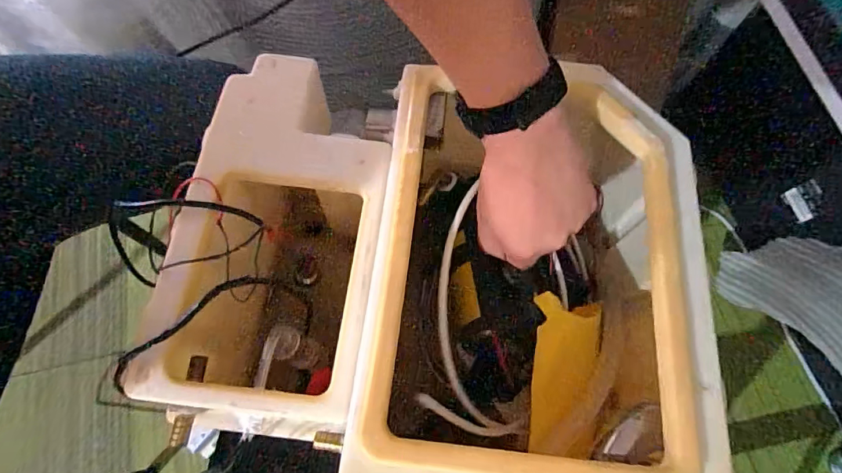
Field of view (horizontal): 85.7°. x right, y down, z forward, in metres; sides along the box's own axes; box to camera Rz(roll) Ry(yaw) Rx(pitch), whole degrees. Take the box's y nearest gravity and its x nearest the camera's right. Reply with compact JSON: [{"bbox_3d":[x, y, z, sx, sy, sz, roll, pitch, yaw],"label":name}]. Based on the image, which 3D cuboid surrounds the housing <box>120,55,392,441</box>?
[{"bbox_3d":[-0.107,0.011,0.403,0.156,0.161,0.291,8,70,2],"label":"housing"}]

